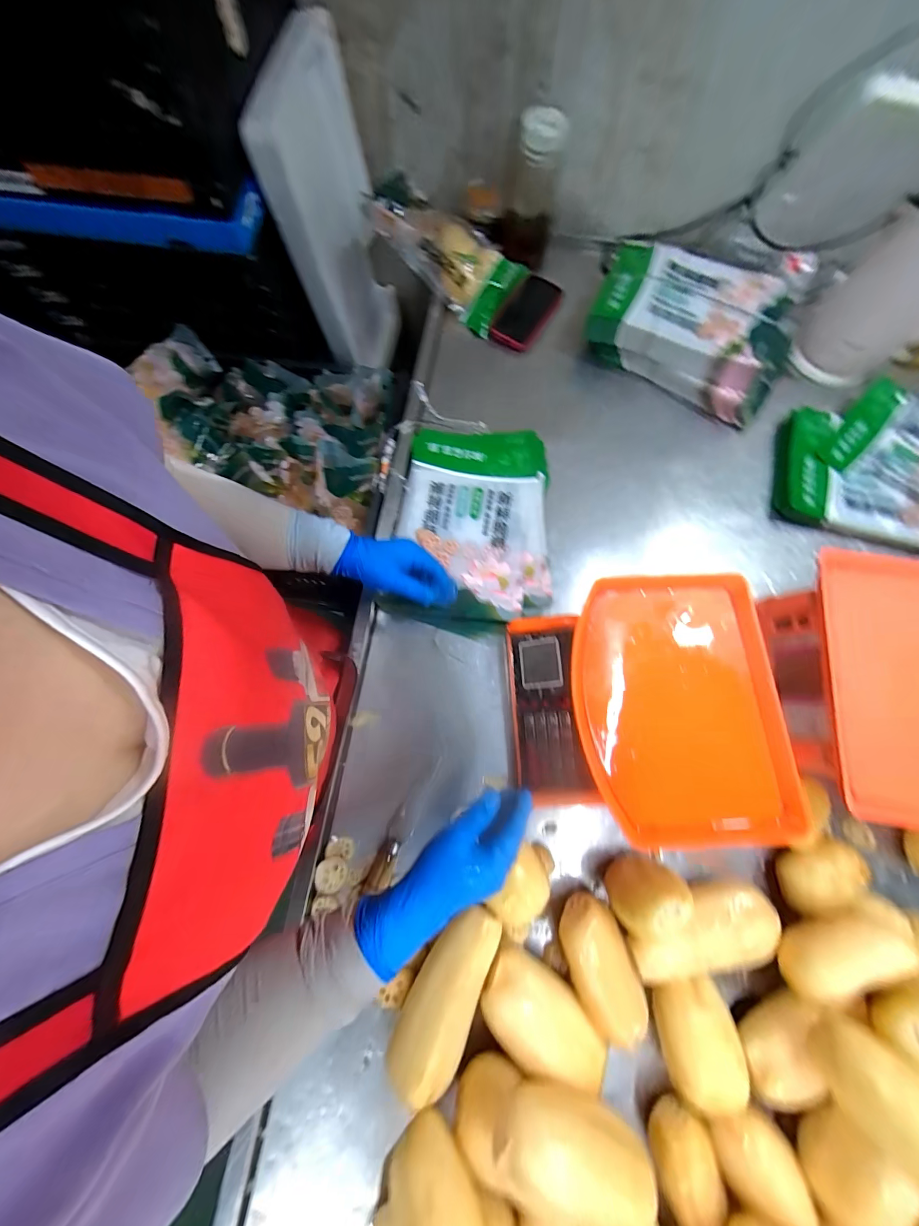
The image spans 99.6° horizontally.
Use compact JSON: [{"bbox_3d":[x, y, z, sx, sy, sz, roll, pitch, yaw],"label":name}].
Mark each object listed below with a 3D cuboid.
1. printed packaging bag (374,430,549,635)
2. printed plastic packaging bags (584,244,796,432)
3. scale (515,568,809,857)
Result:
[{"bbox_3d":[0.022,-0.131,0.594,0.229,0.029,0.321,6,73,0],"label":"printed packaging bag"},{"bbox_3d":[0.409,-0.502,0.689,0.347,0.086,0.245,27,75,7],"label":"printed plastic packaging bags"},{"bbox_3d":[0.210,0.112,0.481,0.278,0.121,0.288,-1,73,-2],"label":"scale"}]

